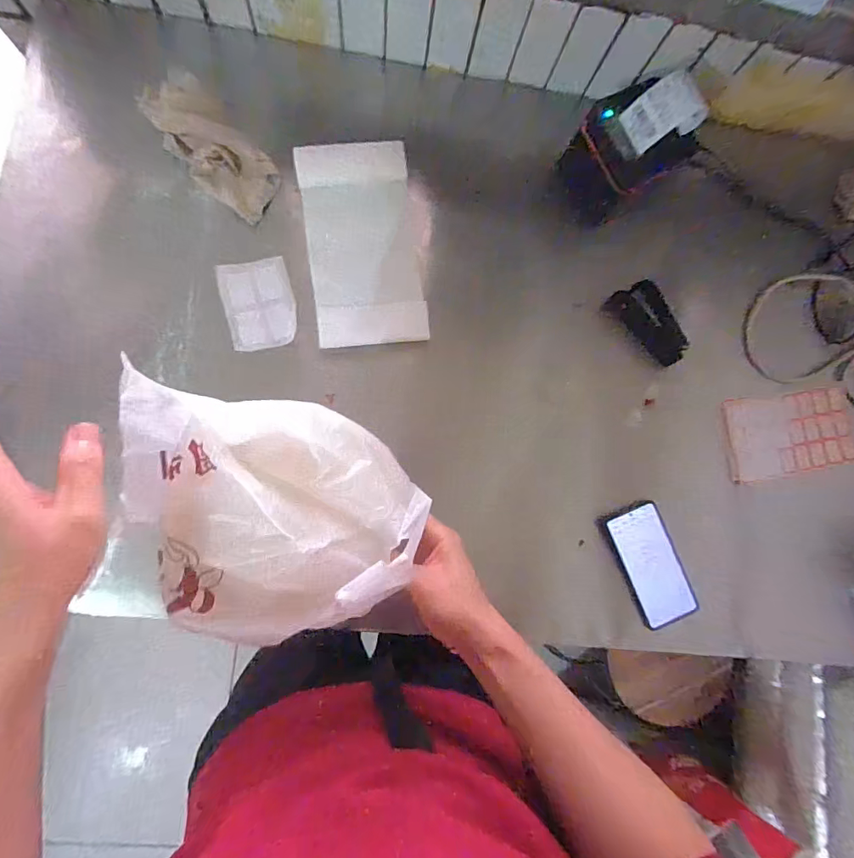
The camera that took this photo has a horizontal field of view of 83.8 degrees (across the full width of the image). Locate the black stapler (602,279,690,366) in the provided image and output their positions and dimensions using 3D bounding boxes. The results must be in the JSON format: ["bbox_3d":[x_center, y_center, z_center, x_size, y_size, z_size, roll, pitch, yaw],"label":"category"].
[{"bbox_3d":[0.328,-0.158,0.693,0.068,0.031,0.126,-43,89,-6],"label":"black stapler"}]

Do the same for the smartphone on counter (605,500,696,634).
[{"bbox_3d":[0.310,0.188,0.654,0.076,0.013,0.164,-22,88,2],"label":"smartphone on counter"}]

